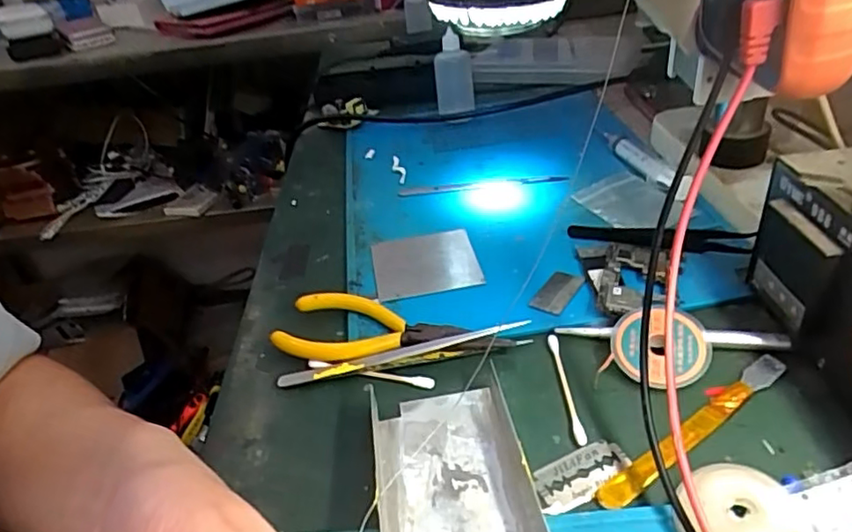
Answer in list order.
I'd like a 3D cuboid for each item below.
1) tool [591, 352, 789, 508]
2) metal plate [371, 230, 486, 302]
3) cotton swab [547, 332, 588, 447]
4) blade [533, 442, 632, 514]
[{"bbox_3d":[0.119,0.070,0.270,0.117,0.005,0.014,-25,38,-25],"label":"tool"},{"bbox_3d":[0.000,-0.001,0.400,0.067,0.005,0.066,-5,34,3],"label":"metal plate"},{"bbox_3d":[0.069,0.059,0.301,0.006,0.004,0.068,-6,34,2],"label":"cotton swab"},{"bbox_3d":[0.066,0.089,0.259,0.044,0.004,0.021,-22,41,-17],"label":"blade"}]

